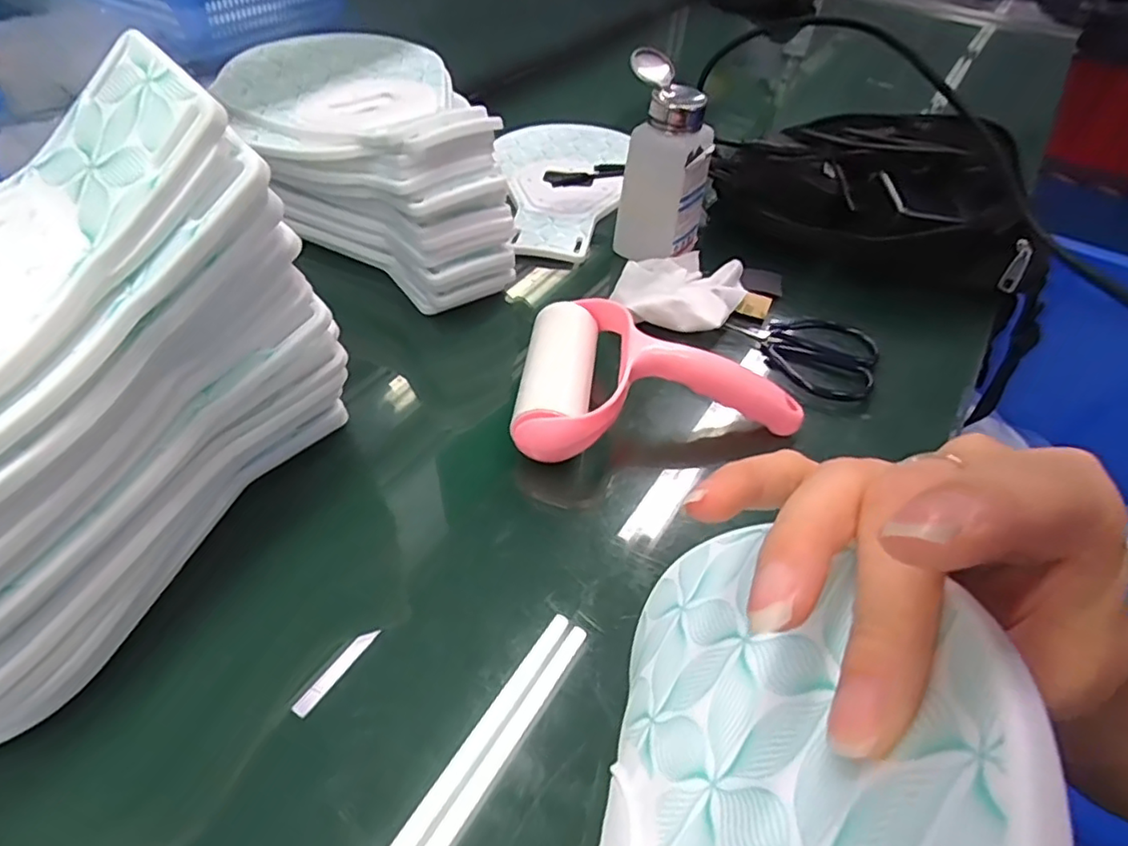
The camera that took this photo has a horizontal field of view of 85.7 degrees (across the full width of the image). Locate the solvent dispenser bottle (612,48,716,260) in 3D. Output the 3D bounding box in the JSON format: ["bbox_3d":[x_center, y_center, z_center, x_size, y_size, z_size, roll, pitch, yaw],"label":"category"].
[{"bbox_3d":[0.079,-0.201,0.470,0.069,0.143,0.056,26,48,25],"label":"solvent dispenser bottle"}]

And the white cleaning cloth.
[{"bbox_3d":[0.091,-0.108,0.468,0.093,0.016,0.090,13,49,8],"label":"white cleaning cloth"}]

